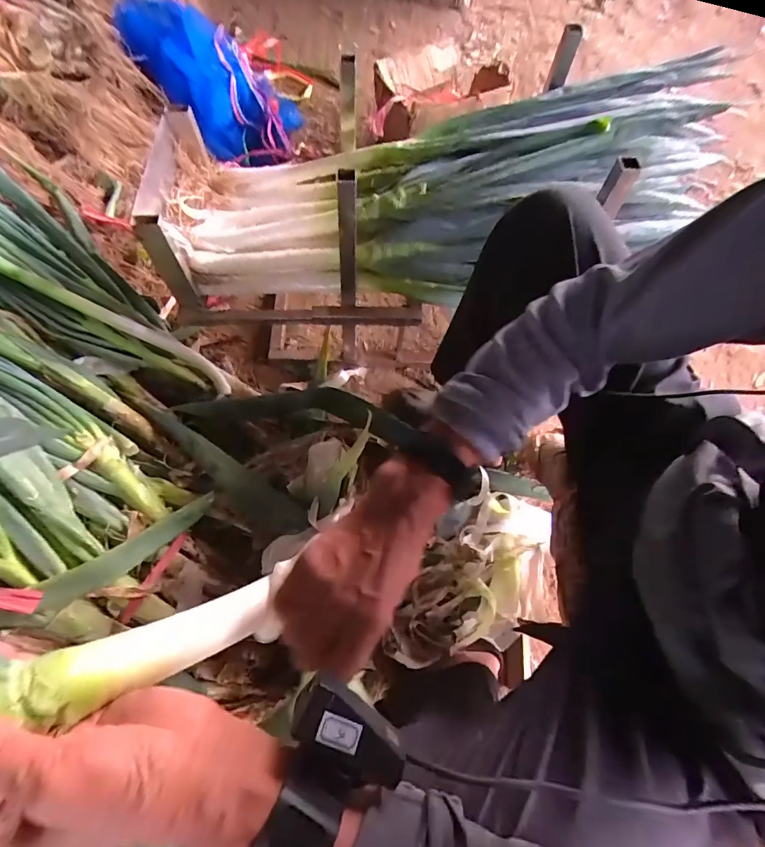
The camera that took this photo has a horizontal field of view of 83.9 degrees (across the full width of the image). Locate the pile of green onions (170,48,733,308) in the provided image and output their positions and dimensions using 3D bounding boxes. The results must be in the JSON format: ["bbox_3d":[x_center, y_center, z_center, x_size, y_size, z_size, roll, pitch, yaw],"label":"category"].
[{"bbox_3d":[0.099,-0.378,0.704,0.846,0.177,0.297,-10,66,8],"label":"pile of green onions"}]

